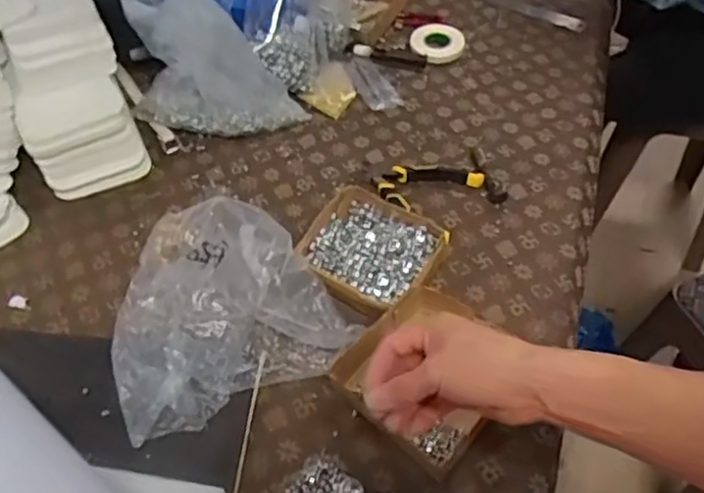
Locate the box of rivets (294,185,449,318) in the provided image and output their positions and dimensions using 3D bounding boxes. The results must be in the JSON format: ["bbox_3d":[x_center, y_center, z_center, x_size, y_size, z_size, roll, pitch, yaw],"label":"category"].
[{"bbox_3d":[0.019,0.007,0.747,0.142,0.036,0.136,23,55,16],"label":"box of rivets"}]

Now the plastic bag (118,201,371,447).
[{"bbox_3d":[-0.157,0.054,0.708,0.225,0.051,0.256,-26,57,-19],"label":"plastic bag"}]

